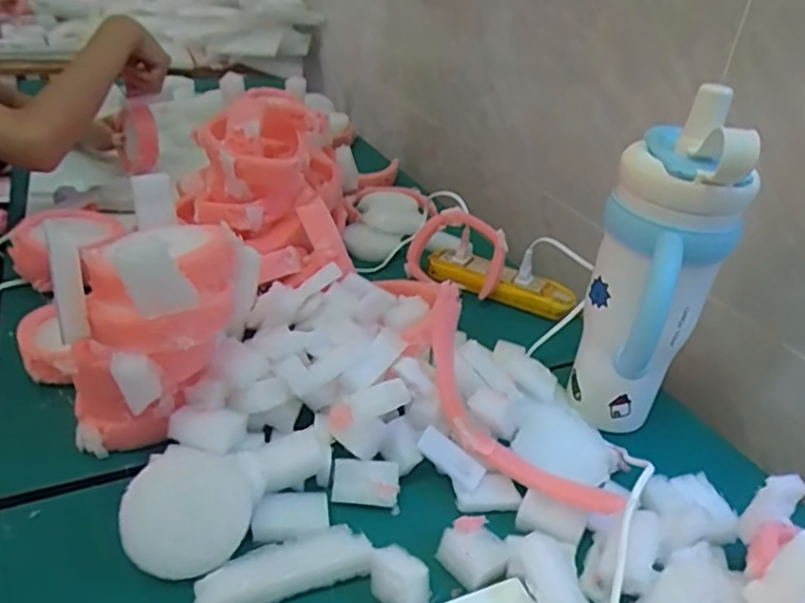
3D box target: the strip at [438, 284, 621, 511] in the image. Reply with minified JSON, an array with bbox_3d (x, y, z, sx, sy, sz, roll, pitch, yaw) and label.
[{"bbox_3d":[0.074,0.091,0.500,0.031,0.079,0.206,-24,71,-40],"label":"strip"}]

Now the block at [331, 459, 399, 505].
[{"bbox_3d":[-0.028,0.139,0.482,0.051,0.009,0.034,7,66,5],"label":"block"}]

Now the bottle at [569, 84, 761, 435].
[{"bbox_3d":[0.204,-0.012,0.508,0.081,0.269,0.130,3,31,-7],"label":"bottle"}]

